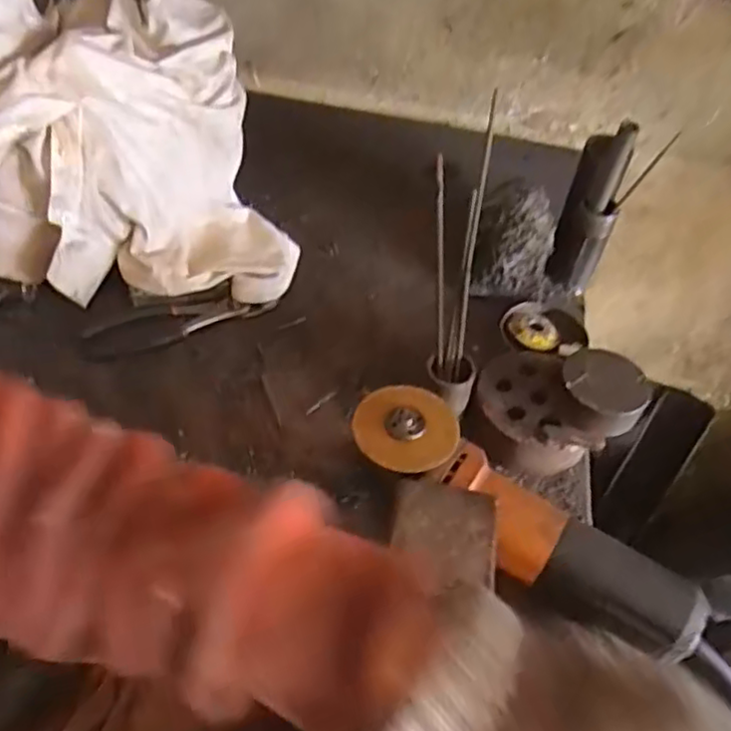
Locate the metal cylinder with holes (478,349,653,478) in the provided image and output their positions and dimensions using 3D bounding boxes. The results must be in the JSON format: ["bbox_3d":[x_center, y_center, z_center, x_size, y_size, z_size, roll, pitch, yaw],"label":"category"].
[{"bbox_3d":[0.162,0.031,0.583,0.134,0.072,0.102,4,48,-2],"label":"metal cylinder with holes"}]

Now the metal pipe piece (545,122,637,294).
[{"bbox_3d":[0.238,-0.167,0.714,0.053,0.178,0.068,17,49,10],"label":"metal pipe piece"}]

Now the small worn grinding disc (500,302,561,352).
[{"bbox_3d":[0.172,-0.039,0.701,0.060,0.012,0.062,2,48,-3],"label":"small worn grinding disc"}]

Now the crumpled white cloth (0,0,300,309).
[{"bbox_3d":[-0.258,-0.237,0.683,0.313,0.206,0.291,-7,49,-11],"label":"crumpled white cloth"}]

